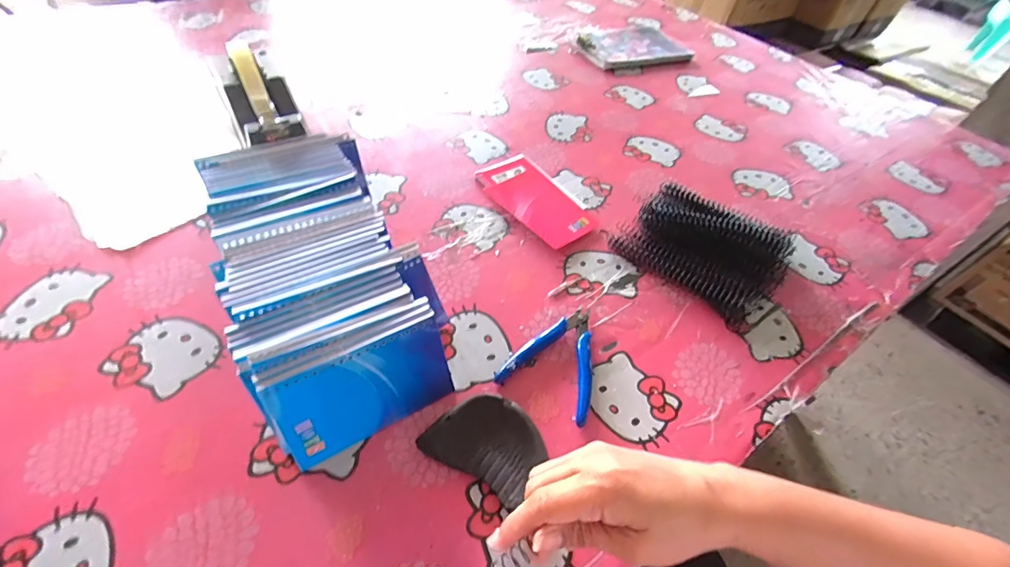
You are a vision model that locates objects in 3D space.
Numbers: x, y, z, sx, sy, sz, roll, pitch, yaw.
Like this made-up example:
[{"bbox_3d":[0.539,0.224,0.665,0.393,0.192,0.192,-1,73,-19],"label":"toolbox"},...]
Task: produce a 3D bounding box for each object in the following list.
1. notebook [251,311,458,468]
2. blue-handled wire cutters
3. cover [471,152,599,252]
[{"bbox_3d":[-0.105,0.083,0.336,0.129,0.078,0.004,-22,29,-23],"label":"notebook"},{"bbox_3d":[0.053,0.063,0.405,0.083,0.013,0.111,23,52,13],"label":"blue-handled wire cutters"},{"bbox_3d":[0.039,-0.109,0.550,0.091,0.008,0.165,-28,58,-25],"label":"cover"}]

